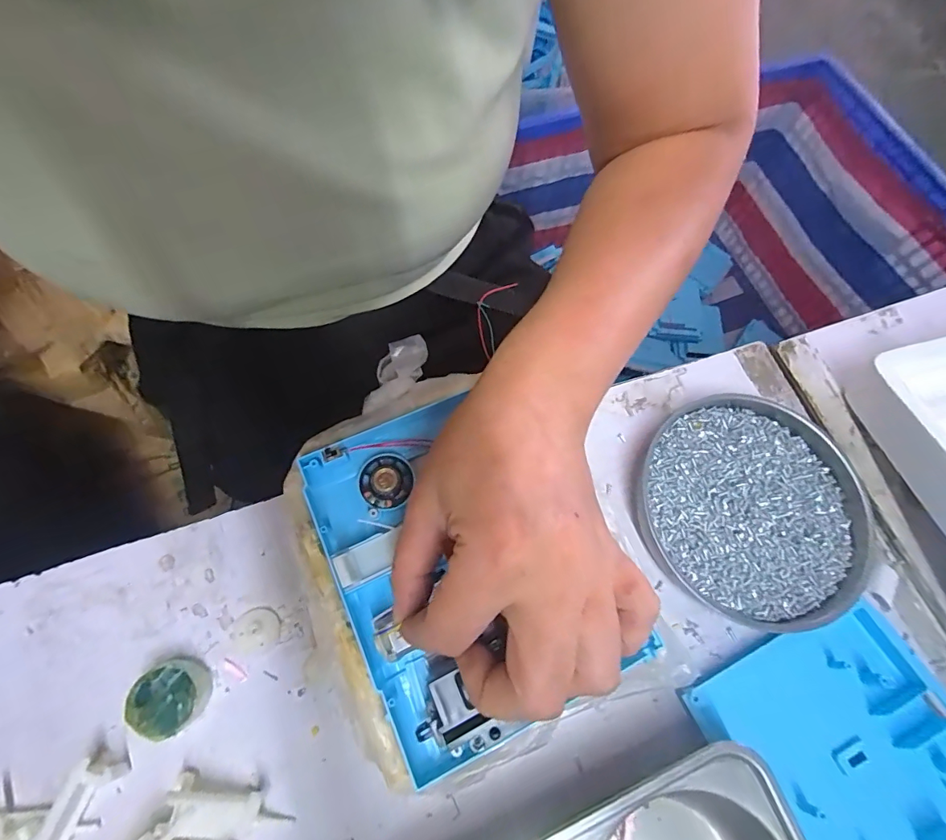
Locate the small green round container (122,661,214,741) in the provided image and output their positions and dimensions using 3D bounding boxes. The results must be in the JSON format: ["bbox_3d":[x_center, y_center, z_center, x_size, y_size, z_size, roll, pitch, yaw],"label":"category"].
[{"bbox_3d":[-0.153,0.141,0.228,0.032,0.017,0.032,1,69,-3],"label":"small green round container"}]

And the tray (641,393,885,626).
[{"bbox_3d":[0.169,0.054,0.277,0.129,0.016,0.135,1,69,-3],"label":"tray"}]

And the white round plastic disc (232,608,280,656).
[{"bbox_3d":[-0.118,0.115,0.246,0.024,0.006,0.023,1,69,-3],"label":"white round plastic disc"}]

